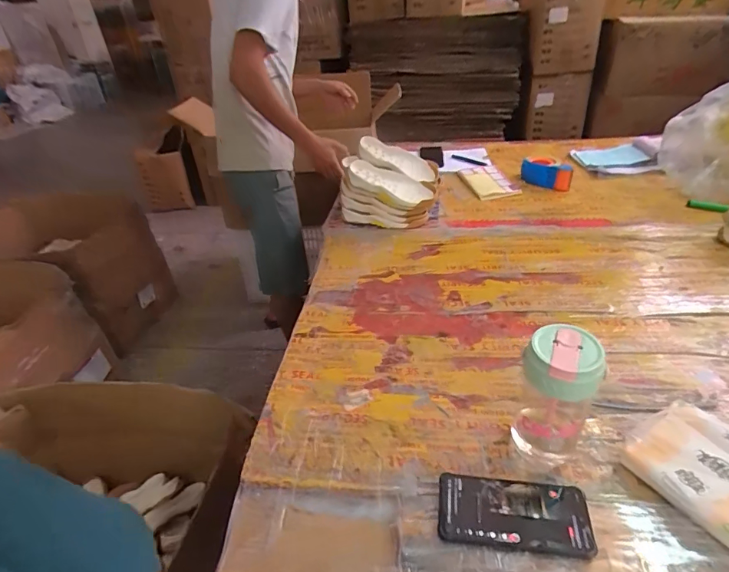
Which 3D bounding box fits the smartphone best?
[{"bbox_3d":[0.171,0.262,0.516,0.166,0.010,0.080,2,39,9],"label":"smartphone"}]

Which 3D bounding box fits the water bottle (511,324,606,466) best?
[{"bbox_3d":[0.233,0.139,0.552,0.076,0.185,0.089,13,40,23],"label":"water bottle"}]

